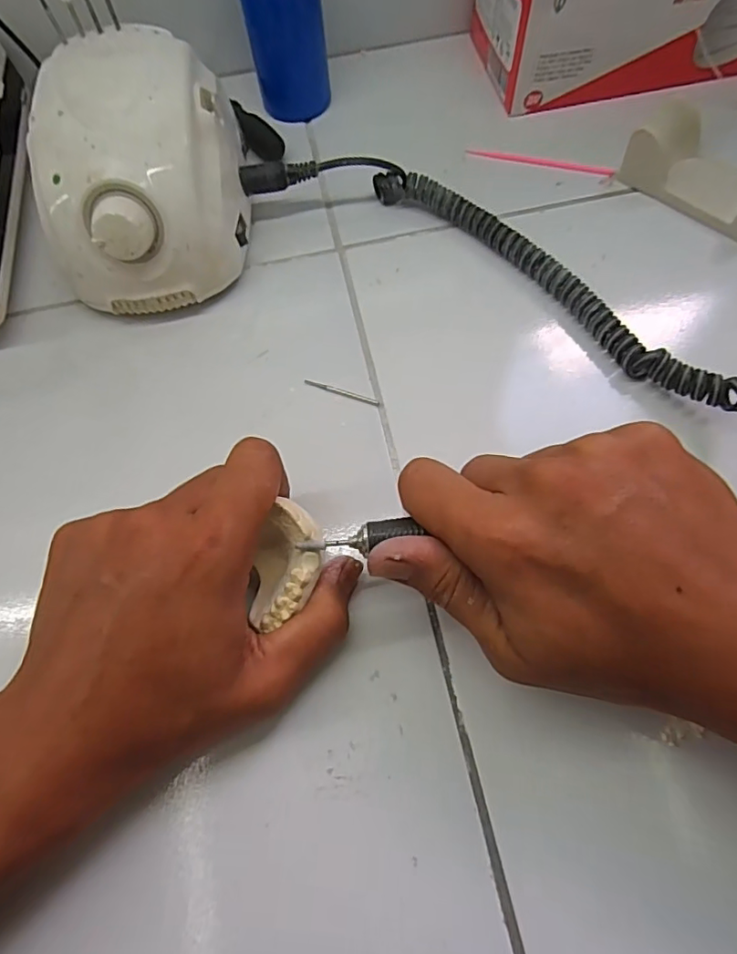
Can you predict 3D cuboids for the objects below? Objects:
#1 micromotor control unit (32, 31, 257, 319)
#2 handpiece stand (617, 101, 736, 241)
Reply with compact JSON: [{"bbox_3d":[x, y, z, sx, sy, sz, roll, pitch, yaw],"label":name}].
[{"bbox_3d":[-0.126,-0.174,0.299,0.102,0.067,0.133,-11,67,0],"label":"micromotor control unit"},{"bbox_3d":[0.204,-0.183,0.319,0.090,0.033,0.048,41,74,18],"label":"handpiece stand"}]

